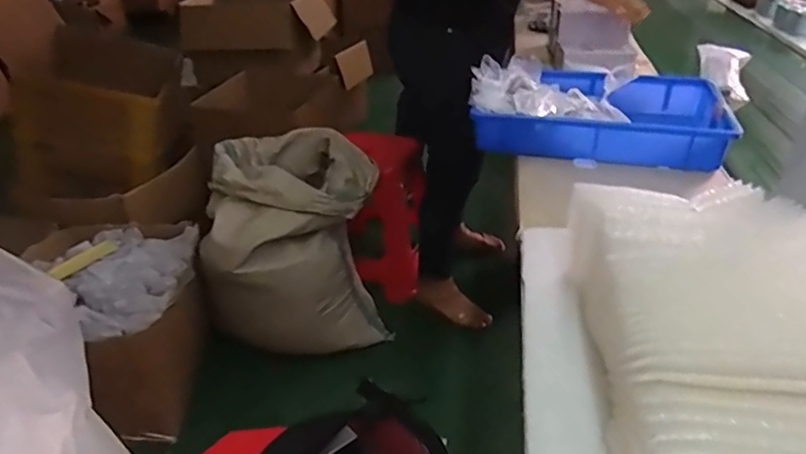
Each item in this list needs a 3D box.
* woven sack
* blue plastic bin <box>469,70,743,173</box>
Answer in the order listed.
[{"bbox_3d":[-0.314,0.044,1.673,0.474,0.497,0.403,-10,32,-13],"label":"woven sack"},{"bbox_3d":[0.369,-0.217,1.092,0.415,0.078,0.299,6,32,13],"label":"blue plastic bin"}]

